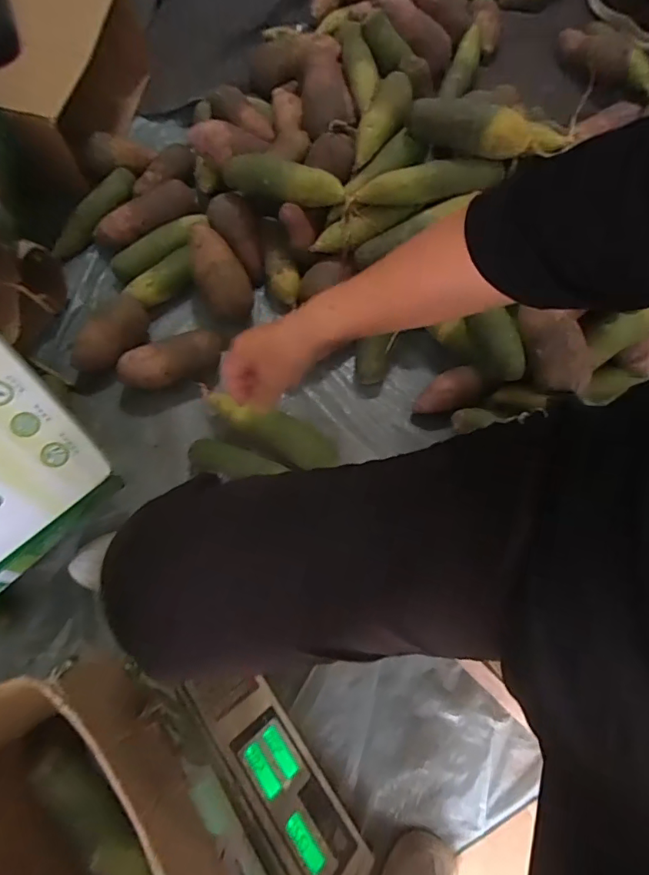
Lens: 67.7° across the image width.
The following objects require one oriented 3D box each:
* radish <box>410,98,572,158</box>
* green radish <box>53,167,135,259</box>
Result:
[{"bbox_3d":[0.228,-0.441,0.692,0.231,0.069,0.064,15,72,3],"label":"radish"},{"bbox_3d":[-0.387,-0.379,0.822,0.048,0.037,0.201,22,72,5],"label":"green radish"}]

